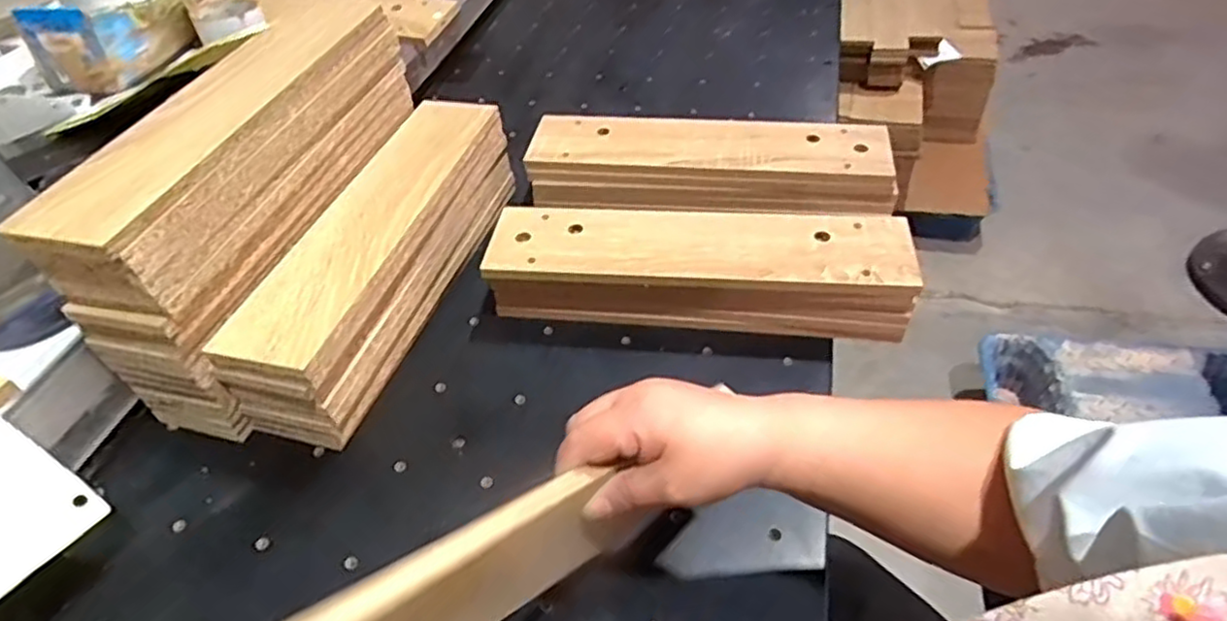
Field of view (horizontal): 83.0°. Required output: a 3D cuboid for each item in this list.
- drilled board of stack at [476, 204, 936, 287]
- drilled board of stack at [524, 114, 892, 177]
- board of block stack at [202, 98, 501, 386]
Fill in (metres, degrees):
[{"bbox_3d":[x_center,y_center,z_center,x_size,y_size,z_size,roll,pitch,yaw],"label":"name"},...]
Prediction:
[{"bbox_3d":[0.072,-0.057,0.612,0.360,0.025,0.084,3,46,9],"label":"drilled board of stack"},{"bbox_3d":[0.099,-0.179,0.741,0.375,0.013,0.096,4,46,10],"label":"drilled board of stack"},{"bbox_3d":[-0.220,-0.087,0.643,0.093,0.026,0.369,8,47,14],"label":"board of block stack"}]

